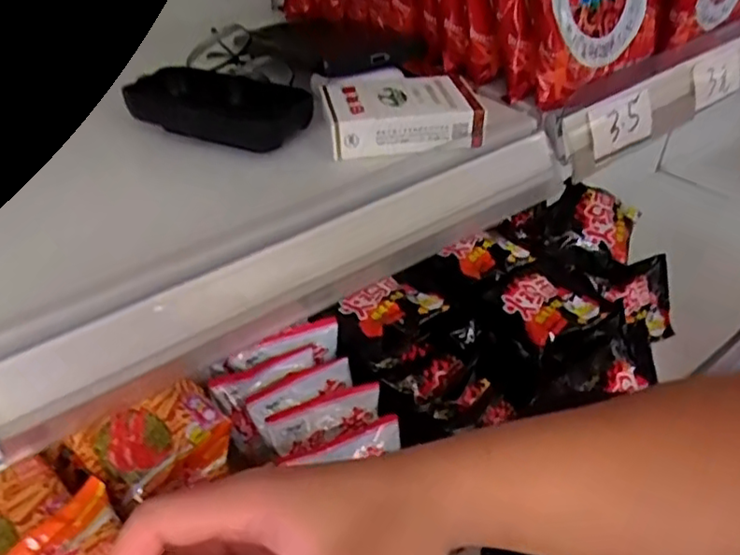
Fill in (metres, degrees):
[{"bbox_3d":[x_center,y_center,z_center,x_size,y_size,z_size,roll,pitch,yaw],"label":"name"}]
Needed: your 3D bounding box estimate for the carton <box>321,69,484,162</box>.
[{"bbox_3d":[0.016,-0.099,0.387,0.084,0.025,0.061,-6,39,-8],"label":"carton"}]

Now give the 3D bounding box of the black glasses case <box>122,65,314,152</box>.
[{"bbox_3d":[-0.091,-0.102,0.399,0.112,0.032,0.033,13,41,15],"label":"black glasses case"}]

